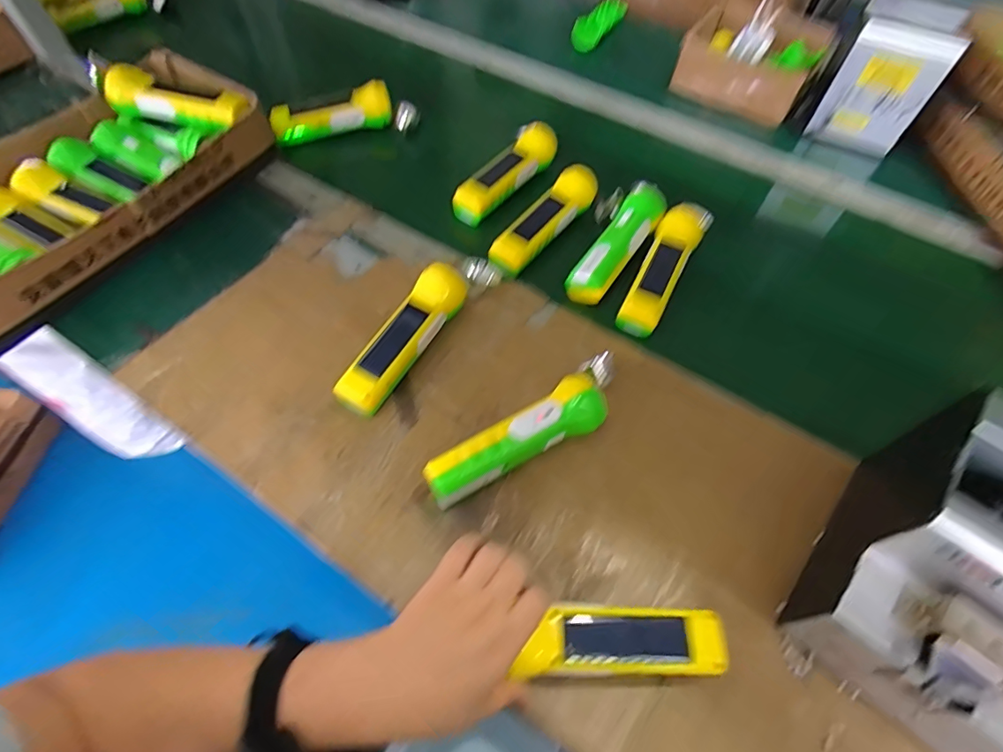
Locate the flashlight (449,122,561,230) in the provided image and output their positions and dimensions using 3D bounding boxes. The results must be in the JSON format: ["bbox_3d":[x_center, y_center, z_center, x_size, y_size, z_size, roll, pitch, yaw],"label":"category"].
[{"bbox_3d":[0.009,-0.268,0.651,0.056,0.043,0.177,32,62,17],"label":"flashlight"}]

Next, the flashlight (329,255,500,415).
[{"bbox_3d":[-0.082,-0.054,0.504,0.052,0.049,0.219,32,62,17],"label":"flashlight"}]

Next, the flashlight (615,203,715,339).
[{"bbox_3d":[0.190,-0.134,0.568,0.049,0.035,0.196,27,61,14],"label":"flashlight"}]

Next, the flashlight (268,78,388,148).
[{"bbox_3d":[-0.244,-0.378,0.708,0.166,0.044,0.043,-20,61,-14],"label":"flashlight"}]

